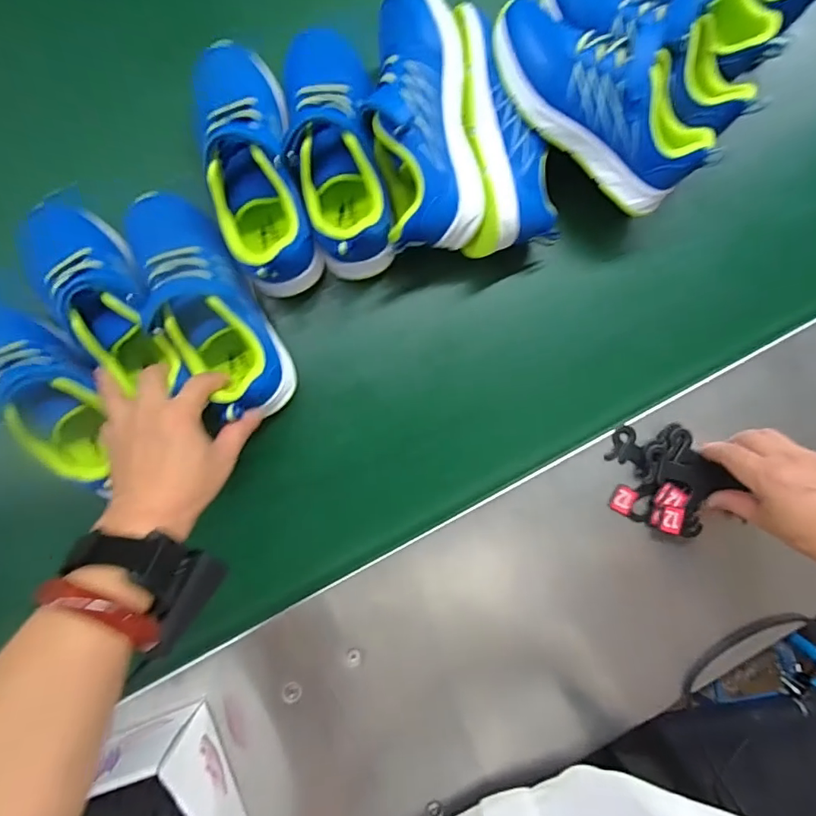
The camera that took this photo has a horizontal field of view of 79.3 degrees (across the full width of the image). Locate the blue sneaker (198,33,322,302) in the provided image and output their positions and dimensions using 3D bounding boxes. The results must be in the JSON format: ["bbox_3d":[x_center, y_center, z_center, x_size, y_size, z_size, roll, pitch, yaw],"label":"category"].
[{"bbox_3d":[-0.132,-0.205,0.410,0.078,0.074,0.213,-14,90,-4],"label":"blue sneaker"}]

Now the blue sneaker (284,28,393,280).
[{"bbox_3d":[-0.060,-0.218,0.415,0.069,0.075,0.199,-7,89,-4],"label":"blue sneaker"}]

